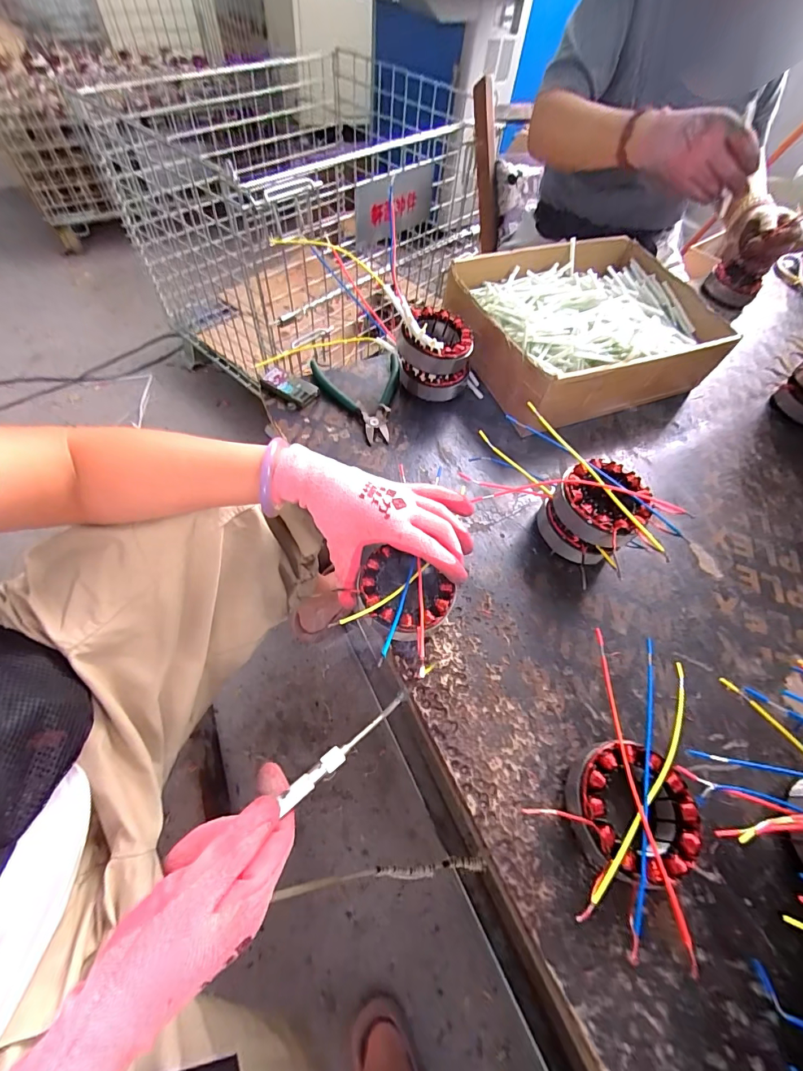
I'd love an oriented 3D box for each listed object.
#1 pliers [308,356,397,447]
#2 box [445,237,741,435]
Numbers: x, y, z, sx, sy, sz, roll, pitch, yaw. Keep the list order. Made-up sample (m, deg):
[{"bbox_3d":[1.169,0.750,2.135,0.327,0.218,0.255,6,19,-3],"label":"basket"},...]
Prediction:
[{"bbox_3d":[-0.051,-0.171,0.515,0.110,0.024,0.134,-7,61,-9],"label":"pliers"},{"bbox_3d":[0.251,-0.284,0.565,0.328,0.106,0.243,-18,63,-15],"label":"box"}]

